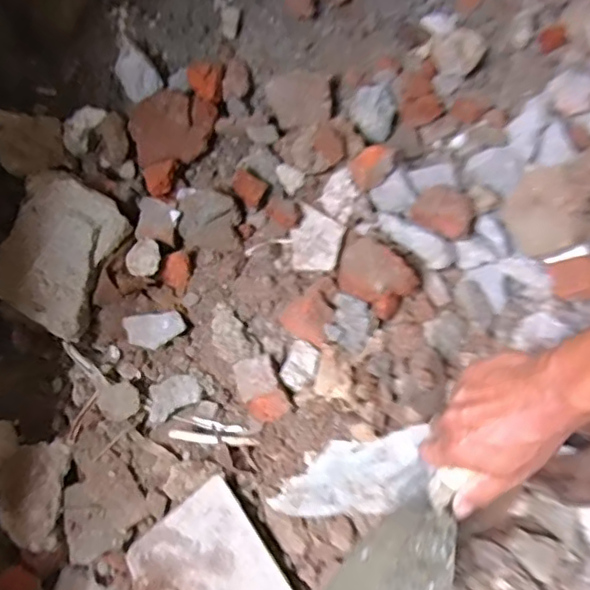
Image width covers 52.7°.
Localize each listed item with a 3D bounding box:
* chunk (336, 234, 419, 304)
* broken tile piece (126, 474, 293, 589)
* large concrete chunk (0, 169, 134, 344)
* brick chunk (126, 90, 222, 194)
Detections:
[{"bbox_3d":[0.086,-0.022,0.651,0.086,0.035,0.068,43,81,6],"label":"chunk"},{"bbox_3d":[-0.079,0.272,0.566,0.122,0.011,0.157,-31,92,3],"label":"broken tile piece"},{"bbox_3d":[-0.259,-0.047,0.660,0.125,0.071,0.162,24,79,5],"label":"large concrete chunk"},{"bbox_3d":[-0.153,-0.185,0.707,0.089,0.044,0.134,29,79,6],"label":"brick chunk"}]

